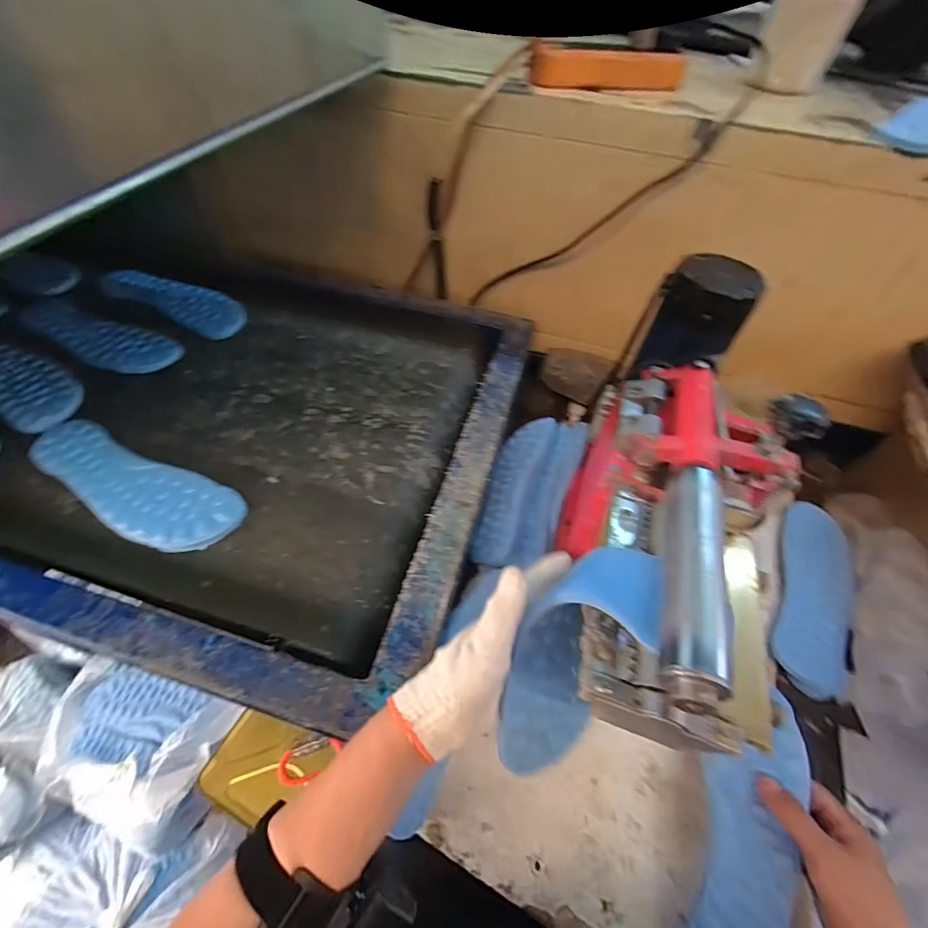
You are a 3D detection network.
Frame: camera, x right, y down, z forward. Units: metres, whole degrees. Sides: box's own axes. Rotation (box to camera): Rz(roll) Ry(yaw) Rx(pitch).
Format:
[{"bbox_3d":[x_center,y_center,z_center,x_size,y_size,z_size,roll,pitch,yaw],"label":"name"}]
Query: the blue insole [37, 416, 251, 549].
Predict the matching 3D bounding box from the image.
[{"bbox_3d":[-0.360,0.021,0.466,0.255,0.011,0.086,22,55,12],"label":"blue insole"}]

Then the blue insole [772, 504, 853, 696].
[{"bbox_3d":[0.438,0.160,0.540,0.084,0.024,0.237,18,67,8],"label":"blue insole"}]

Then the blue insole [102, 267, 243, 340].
[{"bbox_3d":[-0.448,-0.254,0.672,0.257,0.010,0.078,24,64,14],"label":"blue insole"}]

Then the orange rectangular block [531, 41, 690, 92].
[{"bbox_3d":[0.169,-0.455,0.506,0.186,0.038,0.021,-12,55,-12],"label":"orange rectangular block"}]

